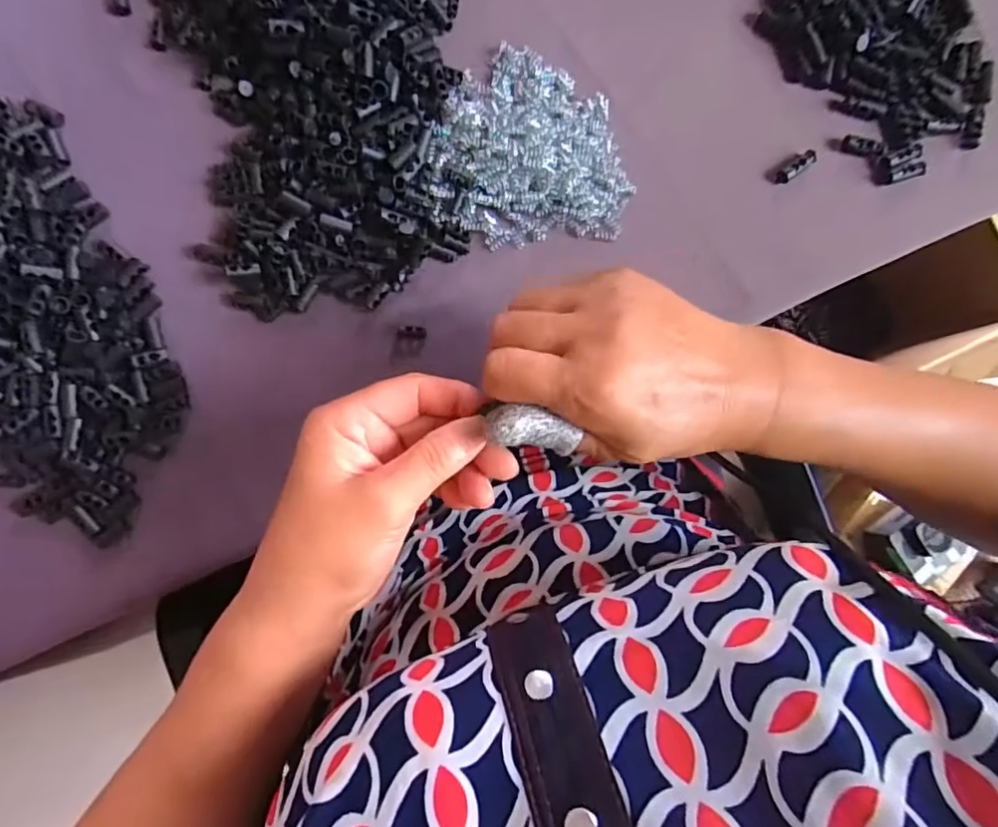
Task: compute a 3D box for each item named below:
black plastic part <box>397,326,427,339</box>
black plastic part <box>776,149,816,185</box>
[{"bbox_3d":[-0.051,-0.048,0.334,0.018,0.006,0.007,1,87,-1],"label":"black plastic part"},{"bbox_3d":[0.182,-0.151,0.349,0.028,0.007,0.008,-37,89,-2],"label":"black plastic part"}]

